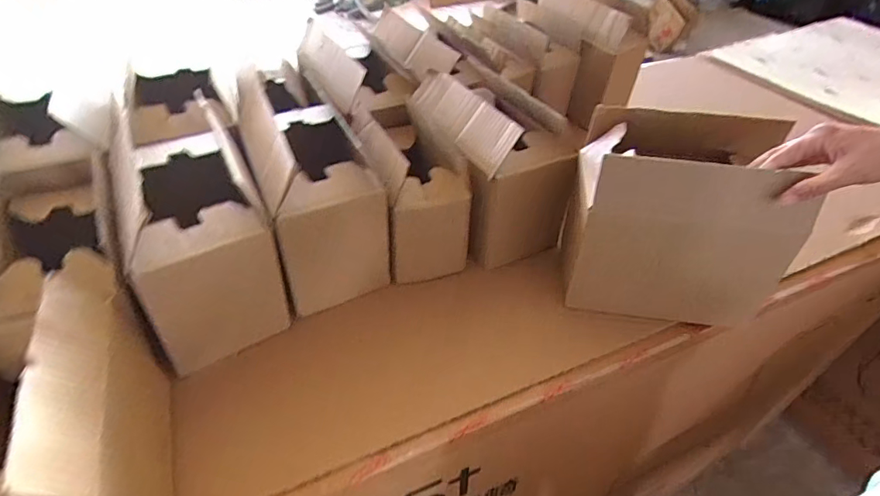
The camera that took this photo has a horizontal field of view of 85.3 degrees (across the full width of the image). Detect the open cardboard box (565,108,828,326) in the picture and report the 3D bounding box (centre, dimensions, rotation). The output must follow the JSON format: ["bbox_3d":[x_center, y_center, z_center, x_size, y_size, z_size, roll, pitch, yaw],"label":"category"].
[{"bbox_3d":[0.279,-0.039,0.580,0.219,0.206,0.148,8,43,5],"label":"open cardboard box"}]

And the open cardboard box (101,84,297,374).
[{"bbox_3d":[-0.278,-0.032,0.559,0.132,0.193,0.261,-18,47,-21],"label":"open cardboard box"}]

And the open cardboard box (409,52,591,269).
[{"bbox_3d":[0.068,-0.129,0.685,0.165,0.194,0.210,-14,46,-17],"label":"open cardboard box"}]

